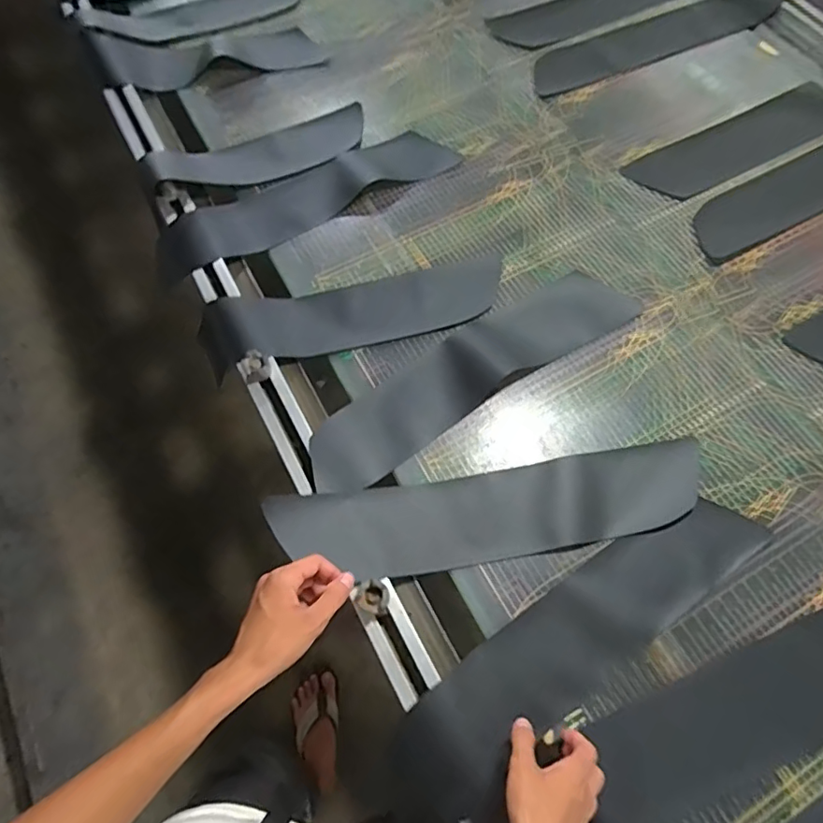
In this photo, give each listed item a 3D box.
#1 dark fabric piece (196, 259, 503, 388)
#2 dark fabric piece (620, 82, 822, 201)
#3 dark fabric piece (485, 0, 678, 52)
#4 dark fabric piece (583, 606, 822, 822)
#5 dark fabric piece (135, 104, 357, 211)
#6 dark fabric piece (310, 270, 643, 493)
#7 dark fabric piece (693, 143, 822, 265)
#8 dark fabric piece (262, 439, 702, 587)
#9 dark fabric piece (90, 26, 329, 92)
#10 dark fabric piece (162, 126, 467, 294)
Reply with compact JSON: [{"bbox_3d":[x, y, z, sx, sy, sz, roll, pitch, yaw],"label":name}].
[{"bbox_3d":[-0.078,-0.158,0.812,0.469,0.048,0.137,-18,66,-7],"label":"dark fabric piece"},{"bbox_3d":[0.599,-0.484,0.960,0.448,0.009,0.119,-28,63,-12],"label":"dark fabric piece"},{"bbox_3d":[0.376,-0.849,1.126,0.434,0.012,0.154,-28,68,-11],"label":"dark fabric piece"},{"bbox_3d":[0.361,0.350,0.603,0.436,0.008,0.128,-23,70,-7],"label":"dark fabric piece"},{"bbox_3d":[-0.259,-0.456,0.934,0.406,0.059,0.126,-27,68,-11],"label":"dark fabric piece"},{"bbox_3d":[0.090,-0.062,0.772,0.530,0.029,0.121,-32,70,-14],"label":"dark fabric piece"},{"bbox_3d":[0.668,-0.381,0.916,0.460,0.007,0.124,-28,68,-12],"label":"dark fabric piece"},{"bbox_3d":[0.110,0.126,0.682,0.552,0.055,0.121,-7,65,-6],"label":"dark fabric piece"},{"bbox_3d":[-0.421,-0.736,1.090,0.472,0.062,0.170,-13,67,-5],"label":"dark fabric piece"},{"bbox_3d":[-0.177,-0.365,0.917,0.541,0.033,0.131,-30,68,-12],"label":"dark fabric piece"}]

